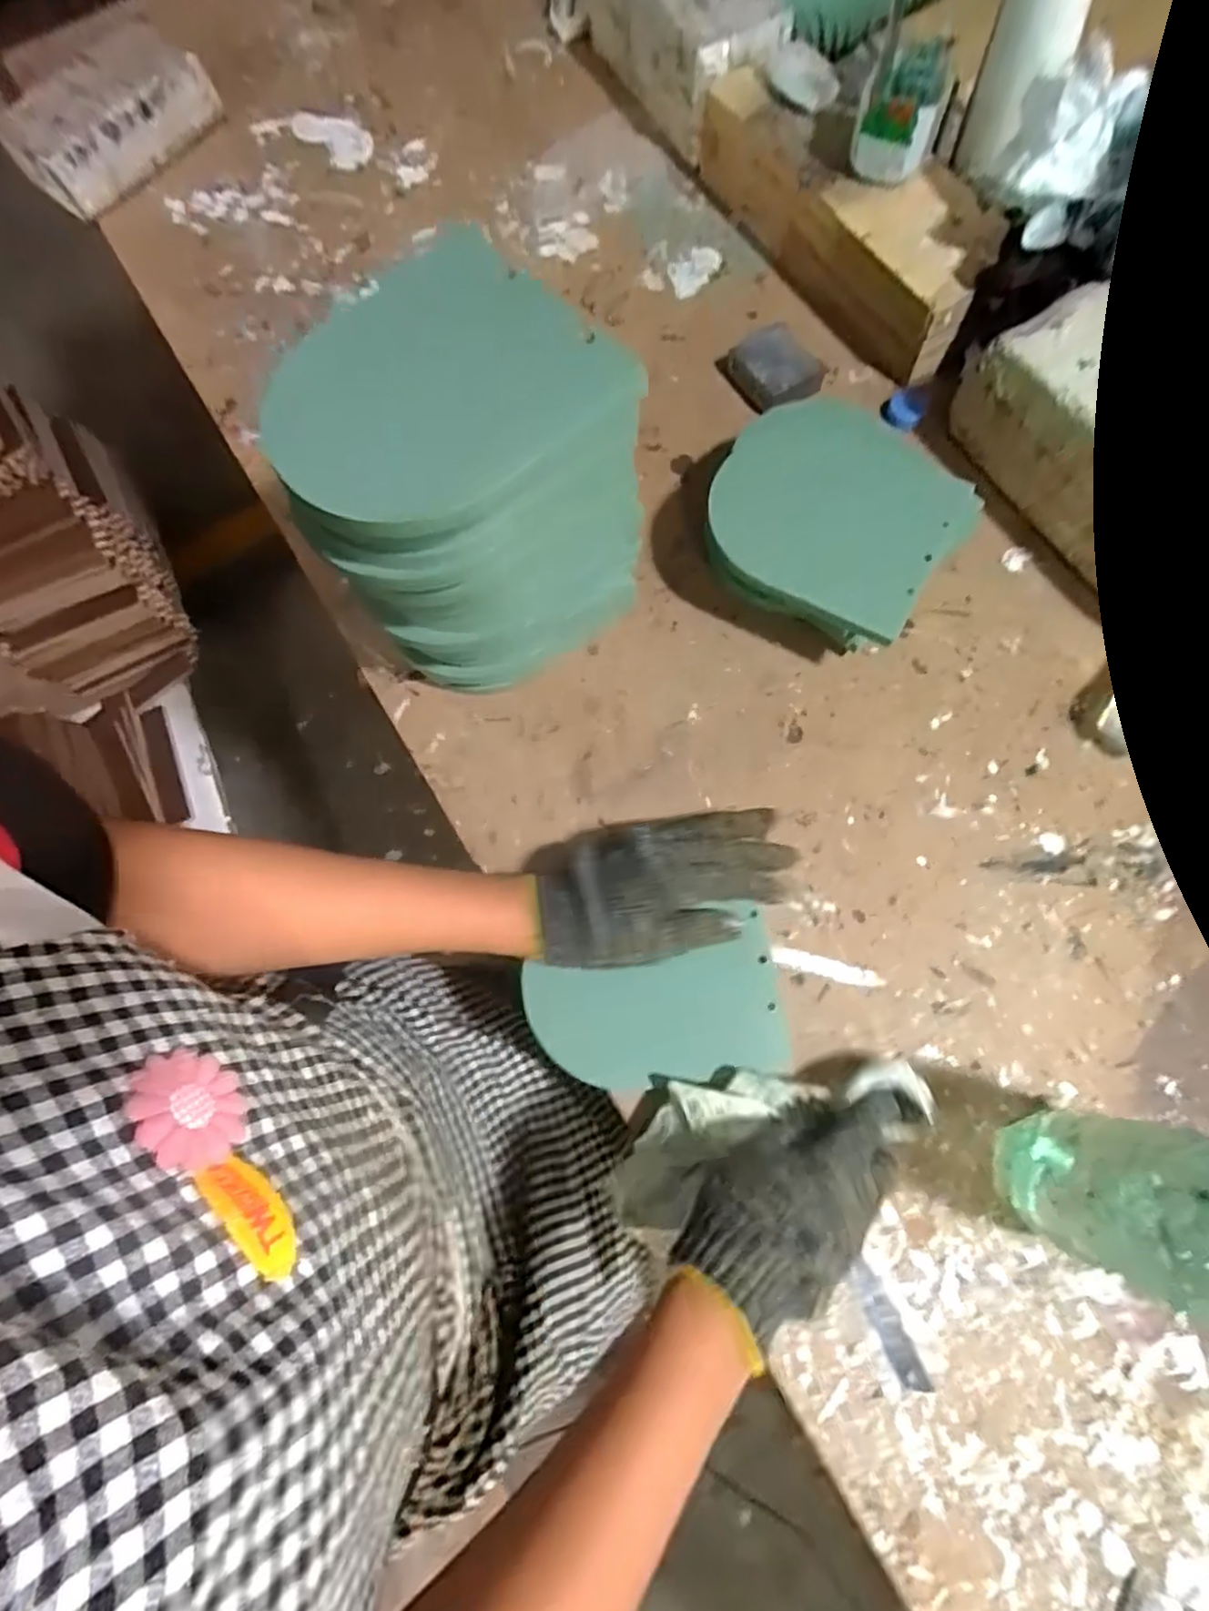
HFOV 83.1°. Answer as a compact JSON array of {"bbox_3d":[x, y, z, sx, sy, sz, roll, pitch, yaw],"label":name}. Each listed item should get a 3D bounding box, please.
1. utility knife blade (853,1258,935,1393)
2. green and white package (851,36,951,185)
[{"bbox_3d":[0.174,0.319,0.416,0.018,0.004,0.072,-24,75,-6],"label":"utility knife blade"},{"bbox_3d":[0.234,-0.549,0.540,0.063,0.064,0.055,17,78,9],"label":"green and white package"}]

